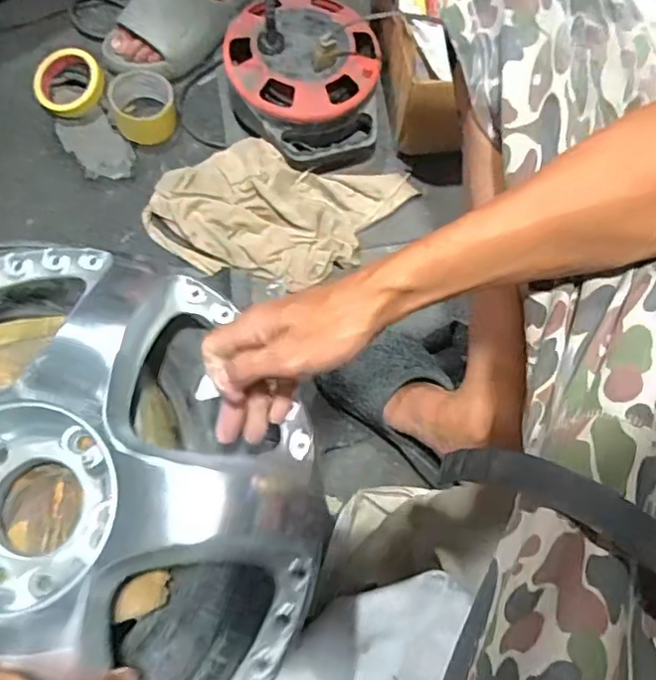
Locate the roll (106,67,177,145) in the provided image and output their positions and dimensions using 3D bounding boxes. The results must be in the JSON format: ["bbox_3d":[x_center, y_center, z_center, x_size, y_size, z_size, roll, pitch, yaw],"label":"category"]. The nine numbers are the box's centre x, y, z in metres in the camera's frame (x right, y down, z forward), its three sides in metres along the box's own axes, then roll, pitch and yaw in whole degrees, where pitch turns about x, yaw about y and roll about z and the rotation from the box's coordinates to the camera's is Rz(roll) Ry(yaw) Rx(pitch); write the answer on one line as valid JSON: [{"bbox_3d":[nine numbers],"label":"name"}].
[{"bbox_3d":[-0.249,-0.314,0.824,0.085,0.045,0.092,-13,70,-5],"label":"roll"}]

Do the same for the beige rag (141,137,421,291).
[{"bbox_3d":[-0.067,-0.170,0.786,0.328,0.043,0.187,12,70,4],"label":"beige rag"}]

